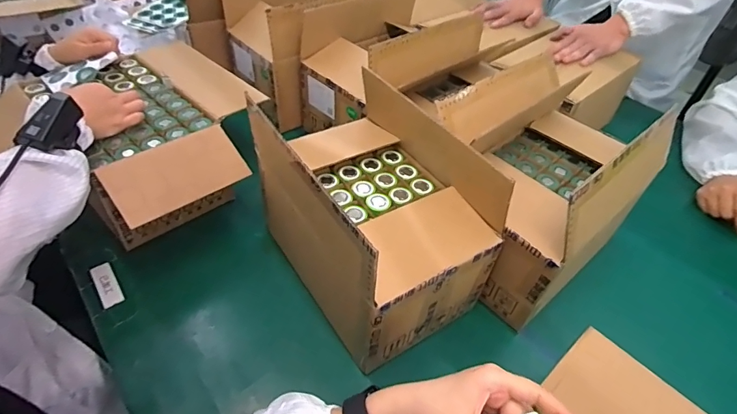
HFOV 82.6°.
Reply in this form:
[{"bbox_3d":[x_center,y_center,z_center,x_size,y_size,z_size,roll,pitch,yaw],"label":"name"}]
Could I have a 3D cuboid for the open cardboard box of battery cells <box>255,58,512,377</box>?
[{"bbox_3d":[0.001,0.004,0.556,0.194,0.222,0.285,-23,50,-25],"label":"open cardboard box of battery cells"}]

